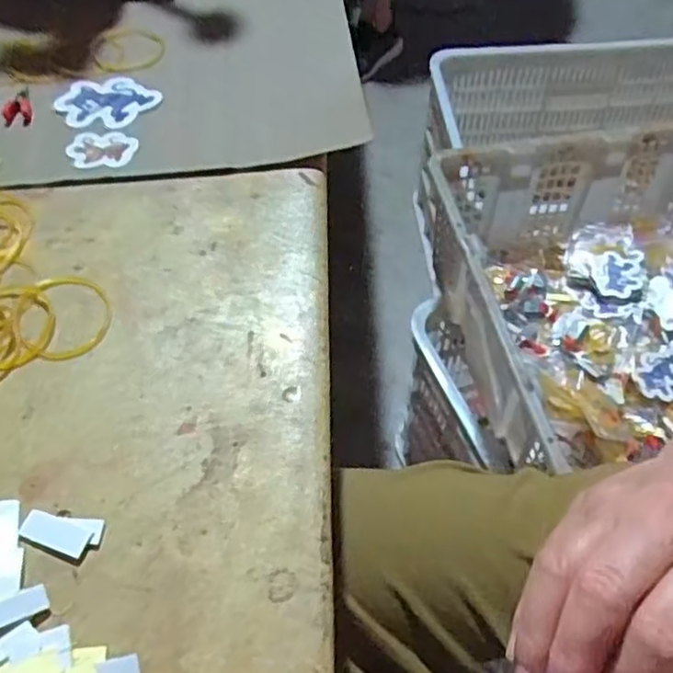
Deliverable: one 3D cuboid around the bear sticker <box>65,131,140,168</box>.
[{"bbox_3d":[-0.138,-0.111,0.396,0.041,0.004,0.030,2,53,-1],"label":"bear sticker"}]

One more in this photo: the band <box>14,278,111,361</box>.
[{"bbox_3d":[-0.133,-0.011,0.328,0.045,0.004,0.052,-20,57,-17],"label":"band"}]

